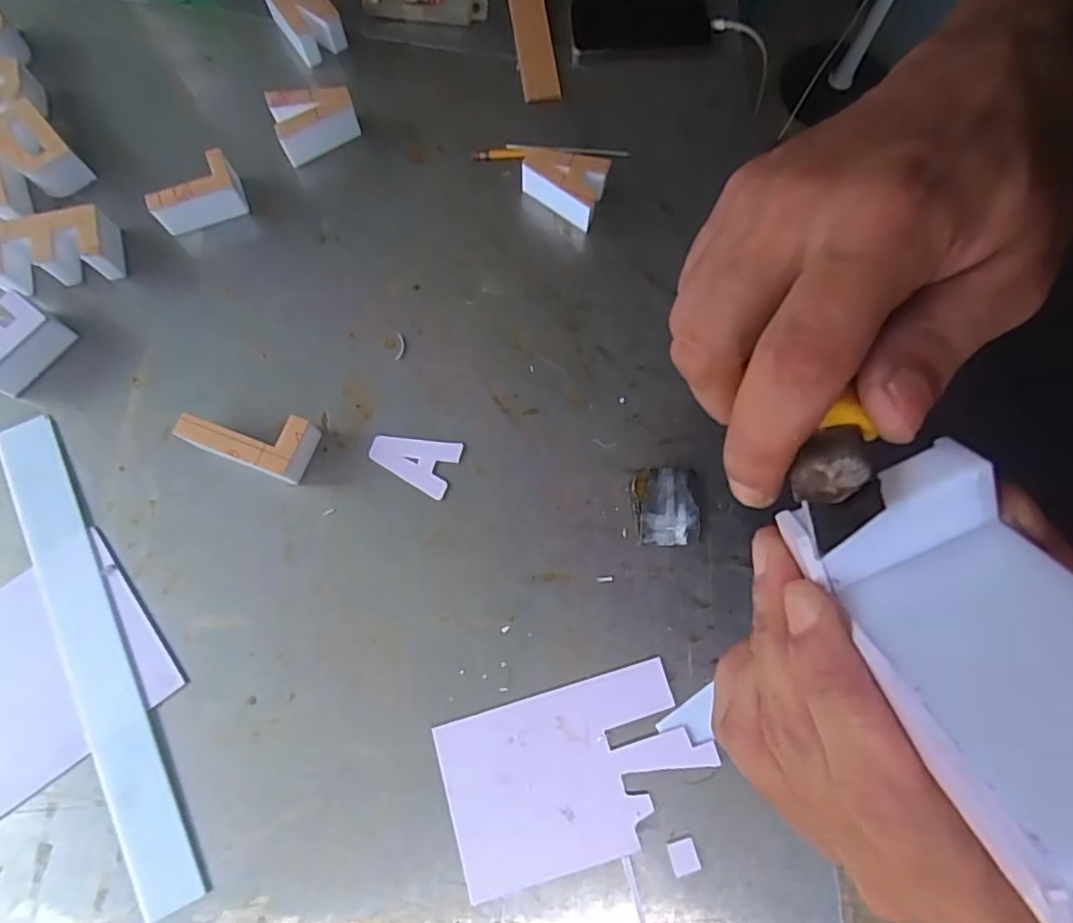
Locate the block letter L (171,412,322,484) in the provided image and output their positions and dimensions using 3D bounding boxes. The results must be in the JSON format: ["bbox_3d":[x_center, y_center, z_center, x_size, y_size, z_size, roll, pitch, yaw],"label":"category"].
[{"bbox_3d":[-0.266,-0.024,0.574,0.112,0.046,0.056,18,76,4],"label":"block letter L"}]

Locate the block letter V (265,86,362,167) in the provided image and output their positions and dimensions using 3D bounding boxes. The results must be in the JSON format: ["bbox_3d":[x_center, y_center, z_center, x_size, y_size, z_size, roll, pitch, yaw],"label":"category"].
[{"bbox_3d":[-0.232,-0.360,0.653,0.082,0.047,0.058,-18,76,-5],"label":"block letter V"}]

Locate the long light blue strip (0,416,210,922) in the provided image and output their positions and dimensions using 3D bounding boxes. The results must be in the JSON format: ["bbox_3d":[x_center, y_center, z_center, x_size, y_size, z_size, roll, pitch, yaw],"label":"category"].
[{"bbox_3d":[-0.388,0.164,0.544,0.054,0.008,0.441,-24,79,-10],"label":"long light blue strip"}]

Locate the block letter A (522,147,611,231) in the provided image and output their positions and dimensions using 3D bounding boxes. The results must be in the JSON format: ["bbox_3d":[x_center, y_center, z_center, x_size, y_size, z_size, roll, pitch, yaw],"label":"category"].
[{"bbox_3d":[0.026,-0.288,0.642,0.087,0.050,0.058,22,76,6],"label":"block letter A"}]

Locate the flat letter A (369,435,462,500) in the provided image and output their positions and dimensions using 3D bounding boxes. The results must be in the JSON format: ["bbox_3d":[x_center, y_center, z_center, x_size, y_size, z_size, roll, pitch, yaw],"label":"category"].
[{"bbox_3d":[-0.117,-0.005,0.593,0.083,0.004,0.054,23,76,6],"label":"flat letter A"}]

